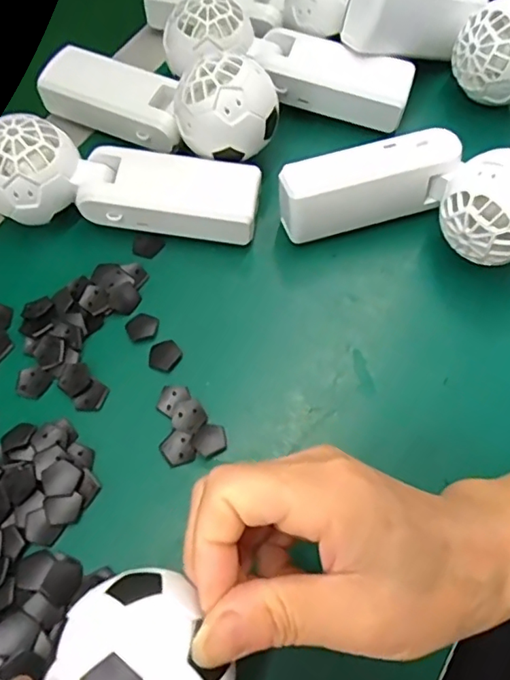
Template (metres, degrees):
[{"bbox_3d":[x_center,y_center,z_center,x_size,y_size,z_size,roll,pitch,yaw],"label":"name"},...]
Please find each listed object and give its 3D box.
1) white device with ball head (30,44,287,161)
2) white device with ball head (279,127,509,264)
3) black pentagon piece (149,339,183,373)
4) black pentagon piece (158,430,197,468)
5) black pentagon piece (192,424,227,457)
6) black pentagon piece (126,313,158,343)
[{"bbox_3d":[-0.063,-0.157,0.349,0.162,0.052,0.047,19,63,25],"label":"white device with ball head"},{"bbox_3d":[0.094,-0.084,0.318,0.154,0.066,0.070,13,65,8],"label":"white device with ball head"},{"bbox_3d":[-0.052,0.009,0.309,0.019,0.004,0.018,-36,68,-15],"label":"black pentagon piece"},{"bbox_3d":[-0.040,0.058,0.286,0.017,0.004,0.018,-39,69,-16],"label":"black pentagon piece"},{"bbox_3d":[-0.024,0.053,0.287,0.017,0.004,0.017,-23,65,-9],"label":"black pentagon piece"},{"bbox_3d":[-0.066,-0.008,0.317,0.018,0.004,0.018,-28,66,-12],"label":"black pentagon piece"}]

